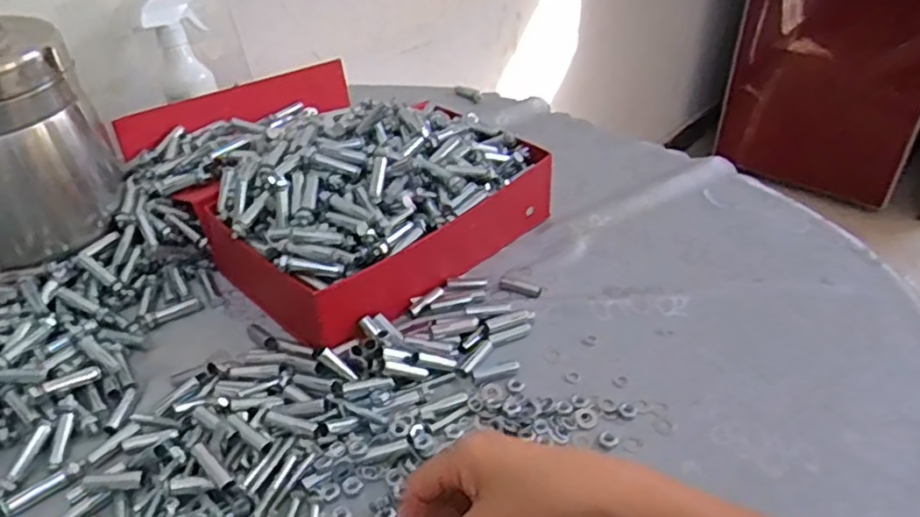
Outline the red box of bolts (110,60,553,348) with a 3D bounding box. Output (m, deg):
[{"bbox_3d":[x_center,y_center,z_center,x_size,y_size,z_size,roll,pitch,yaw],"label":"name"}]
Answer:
[{"bbox_3d":[-0.143,-0.109,0.710,0.392,0.110,0.303,31,48,33],"label":"red box of bolts"}]

